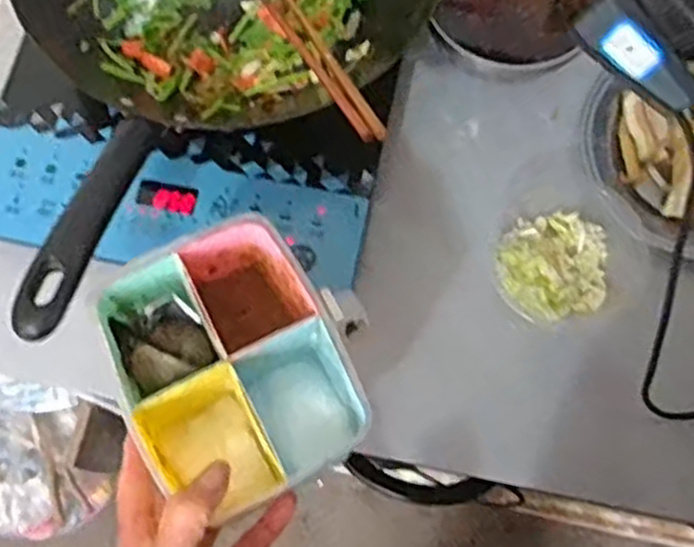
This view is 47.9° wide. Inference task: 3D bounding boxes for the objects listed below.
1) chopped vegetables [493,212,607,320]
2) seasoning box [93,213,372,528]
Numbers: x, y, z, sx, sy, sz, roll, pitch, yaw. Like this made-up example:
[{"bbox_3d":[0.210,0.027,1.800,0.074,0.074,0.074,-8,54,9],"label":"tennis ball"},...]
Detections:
[{"bbox_3d":[0.153,-0.005,0.574,0.085,0.034,0.097,27,74,8],"label":"chopped vegetables"},{"bbox_3d":[-0.063,0.054,0.437,0.113,0.073,0.139,-29,75,-9],"label":"seasoning box"}]

